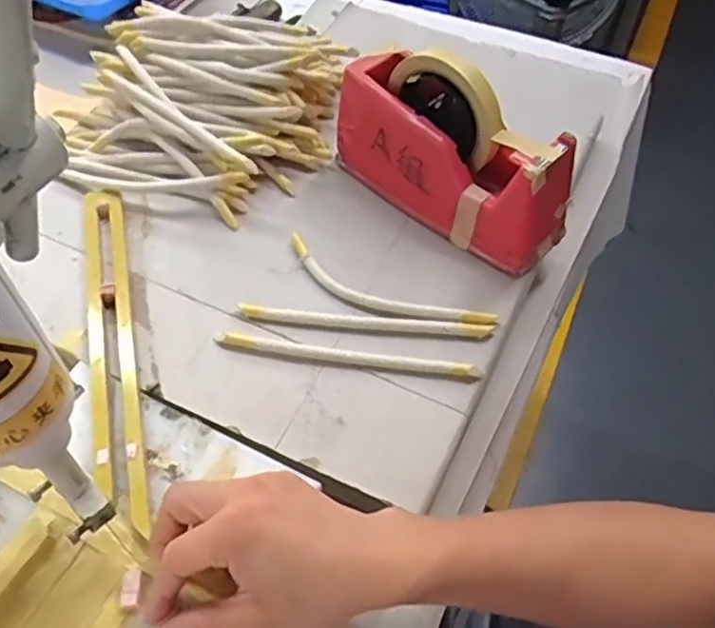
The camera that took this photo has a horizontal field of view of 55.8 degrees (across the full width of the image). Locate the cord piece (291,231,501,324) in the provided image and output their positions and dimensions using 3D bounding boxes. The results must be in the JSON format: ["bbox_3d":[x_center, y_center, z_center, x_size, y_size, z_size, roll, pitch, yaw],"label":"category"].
[{"bbox_3d":[0.018,-0.016,0.516,0.175,0.011,0.039,22,55,16],"label":"cord piece"}]

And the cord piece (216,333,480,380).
[{"bbox_3d":[-0.008,0.031,0.483,0.189,0.009,0.012,8,53,5],"label":"cord piece"}]

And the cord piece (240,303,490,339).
[{"bbox_3d":[0.006,0.007,0.500,0.186,0.009,0.014,5,52,3],"label":"cord piece"}]

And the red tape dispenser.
[{"bbox_3d":[0.071,-0.134,0.534,0.203,0.119,0.062,38,61,25],"label":"red tape dispenser"}]

